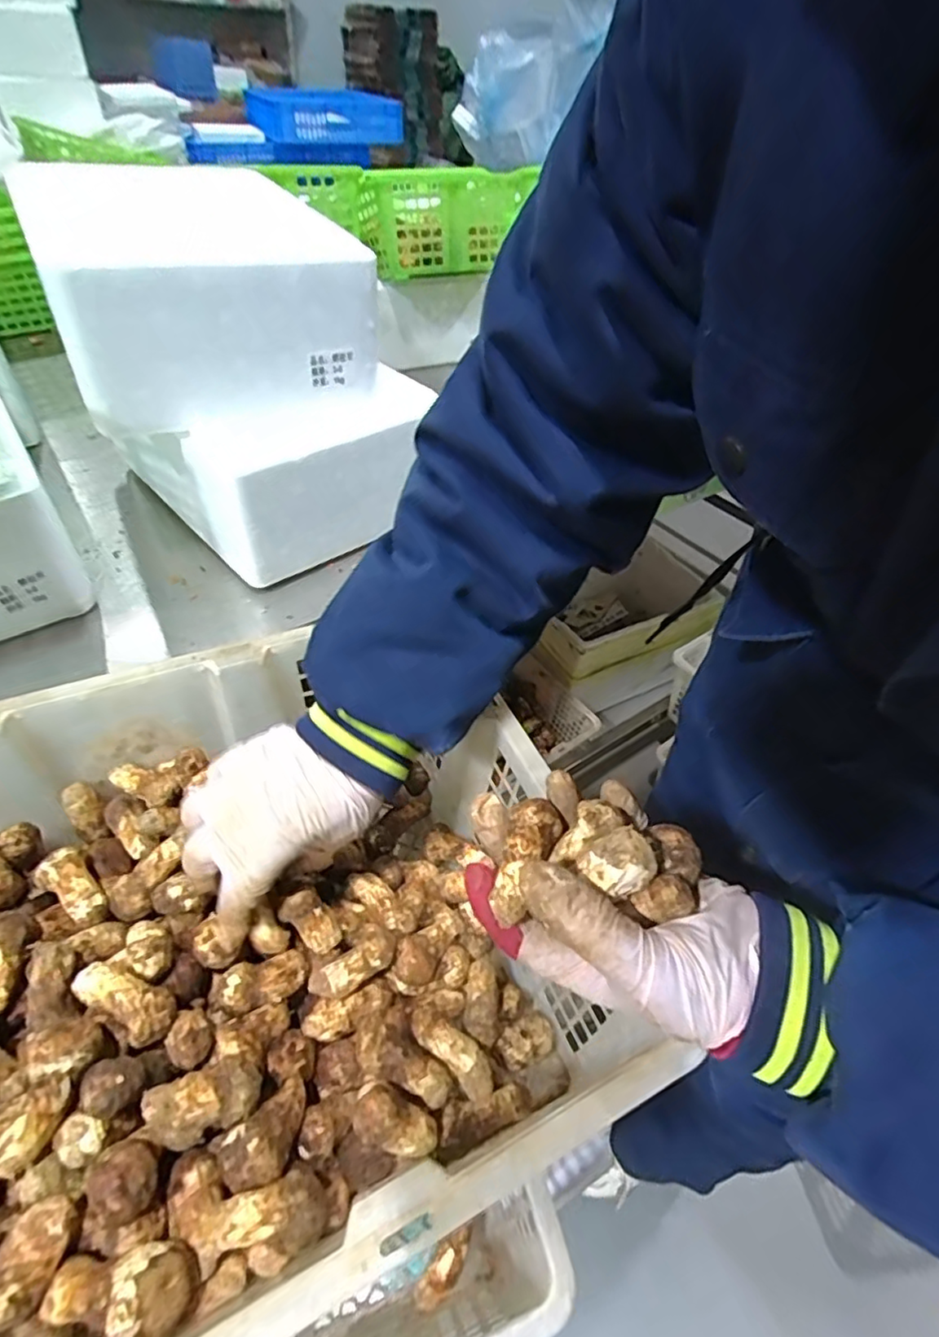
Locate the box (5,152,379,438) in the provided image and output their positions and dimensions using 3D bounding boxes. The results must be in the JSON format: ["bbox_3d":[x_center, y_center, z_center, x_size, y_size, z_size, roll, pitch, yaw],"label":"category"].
[{"bbox_3d":[-0.251,-0.332,0.531,0.223,0.117,0.311,-24,52,-25],"label":"box"}]

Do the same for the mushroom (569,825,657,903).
[{"bbox_3d":[0.064,0.084,0.267,0.029,0.017,0.027,33,52,26],"label":"mushroom"}]

